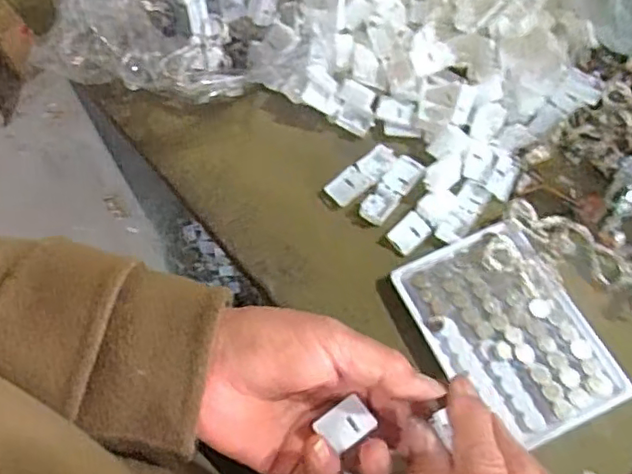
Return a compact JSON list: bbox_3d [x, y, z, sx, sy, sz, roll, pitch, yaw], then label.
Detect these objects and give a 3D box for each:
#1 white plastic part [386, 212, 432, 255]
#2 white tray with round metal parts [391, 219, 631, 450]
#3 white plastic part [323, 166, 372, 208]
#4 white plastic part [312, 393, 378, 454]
[{"bbox_3d":[0.063,-0.002,0.403,0.027,0.004,0.020,-41,86,-10],"label":"white plastic part"},{"bbox_3d":[0.116,0.056,0.362,0.090,0.016,0.128,-24,65,-9],"label":"white tray with round metal parts"},{"bbox_3d":[0.023,-0.036,0.420,0.029,0.008,0.018,-35,67,-14],"label":"white plastic part"},{"bbox_3d":[0.015,0.090,0.287,0.025,0.004,0.018,-39,68,-16],"label":"white plastic part"}]

